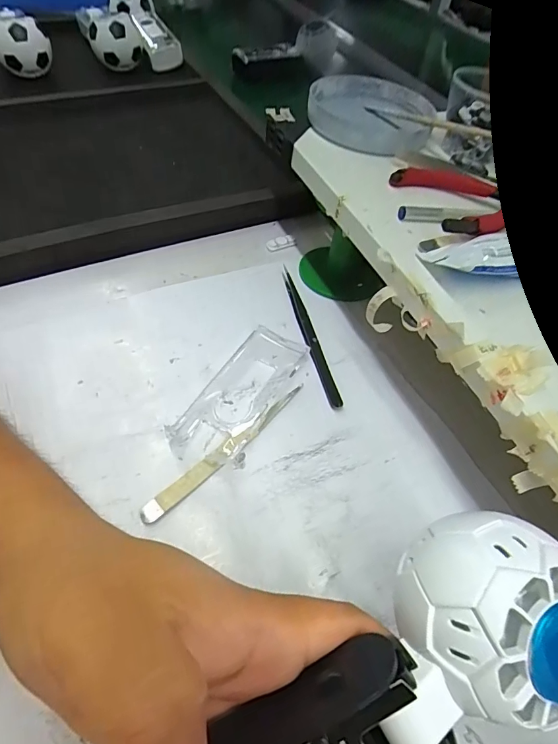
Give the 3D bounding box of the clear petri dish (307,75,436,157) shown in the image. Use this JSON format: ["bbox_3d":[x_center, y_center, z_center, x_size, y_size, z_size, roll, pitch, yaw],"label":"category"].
[{"bbox_3d":[0.074,-0.211,0.349,0.098,0.019,0.113,10,53,2],"label":"clear petri dish"}]

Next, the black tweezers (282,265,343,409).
[{"bbox_3d":[0.022,-0.030,0.319,0.009,0.006,0.131,-10,54,-12],"label":"black tweezers"}]

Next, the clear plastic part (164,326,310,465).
[{"bbox_3d":[-0.024,0.013,0.283,0.045,0.004,0.110,29,56,16],"label":"clear plastic part"}]

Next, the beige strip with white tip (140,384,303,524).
[{"bbox_3d":[-0.029,0.045,0.259,0.011,0.004,0.123,39,60,23],"label":"beige strip with white tip"}]

